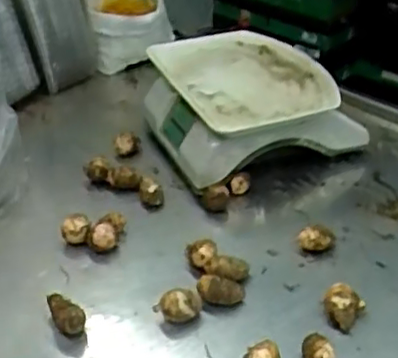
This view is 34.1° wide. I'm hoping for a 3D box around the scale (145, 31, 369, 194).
[{"bbox_3d":[0.077,-0.124,1.020,0.287,0.127,0.254,-17,39,-21],"label":"scale"}]

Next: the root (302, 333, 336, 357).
[{"bbox_3d":[0.129,0.187,0.699,0.035,0.030,0.035,-1,36,1],"label":"root"}]

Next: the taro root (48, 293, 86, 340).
[{"bbox_3d":[-0.151,0.158,0.747,0.032,0.038,0.055,-17,39,-20],"label":"taro root"}]

